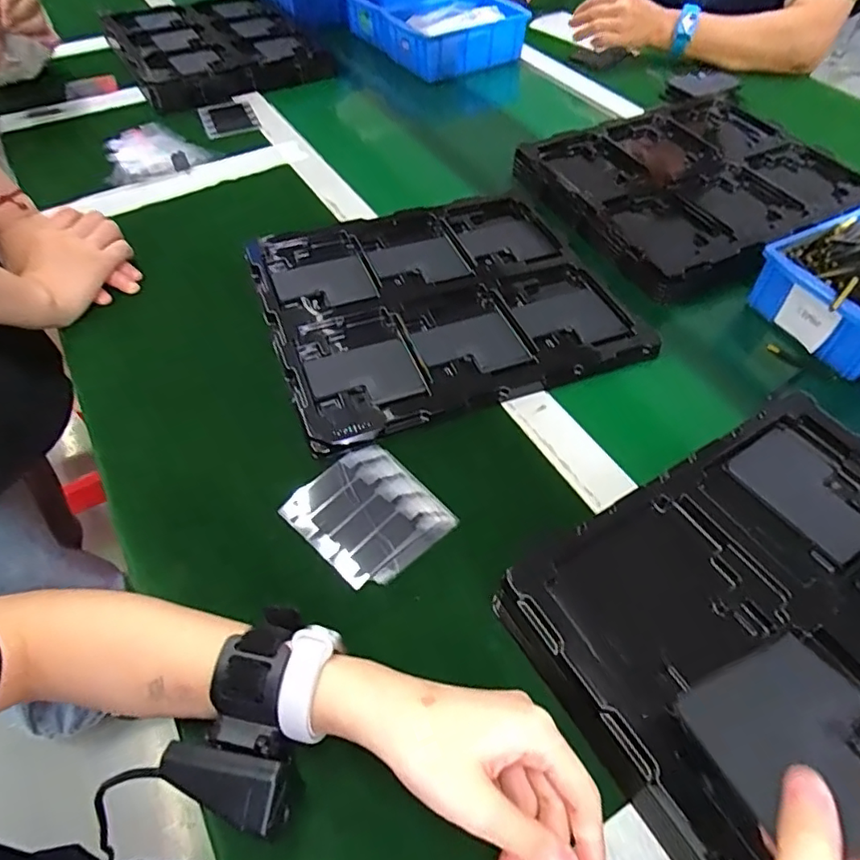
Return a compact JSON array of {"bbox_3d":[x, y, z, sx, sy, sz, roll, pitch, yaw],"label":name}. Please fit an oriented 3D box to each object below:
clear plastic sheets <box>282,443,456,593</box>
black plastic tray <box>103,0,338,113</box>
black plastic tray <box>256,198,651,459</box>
[{"bbox_3d":[-0.045,0.060,0.411,0.089,0.004,0.097,-37,61,-24],"label":"clear plastic sheets"},{"bbox_3d":[-0.315,-0.580,0.853,0.273,0.039,0.265,-23,57,-16],"label":"black plastic tray"},{"bbox_3d":[0.009,-0.128,0.550,0.315,0.015,0.273,-17,56,-14],"label":"black plastic tray"}]

